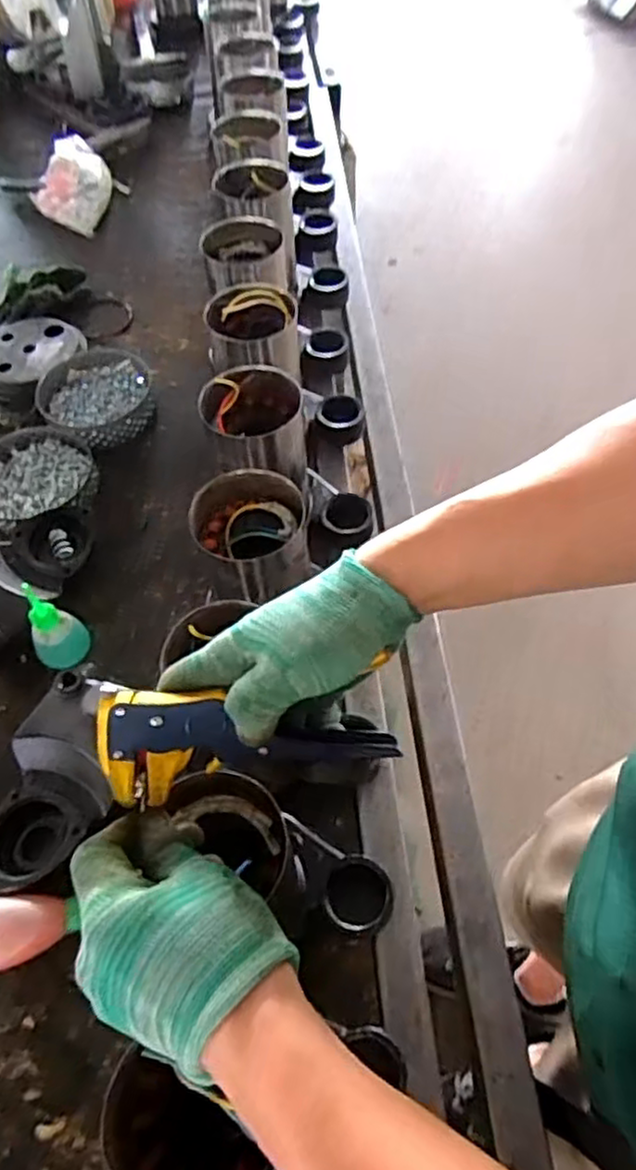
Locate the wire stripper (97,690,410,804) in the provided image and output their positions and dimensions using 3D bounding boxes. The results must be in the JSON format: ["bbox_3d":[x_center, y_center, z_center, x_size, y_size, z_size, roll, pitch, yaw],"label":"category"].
[{"bbox_3d":[-0.041,0.081,0.410,0.162,0.025,0.067,-10,102,-5],"label":"wire stripper"}]

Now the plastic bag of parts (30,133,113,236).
[{"bbox_3d":[-0.378,-0.625,1.089,0.106,0.091,0.111,22,62,16],"label":"plastic bag of parts"}]

